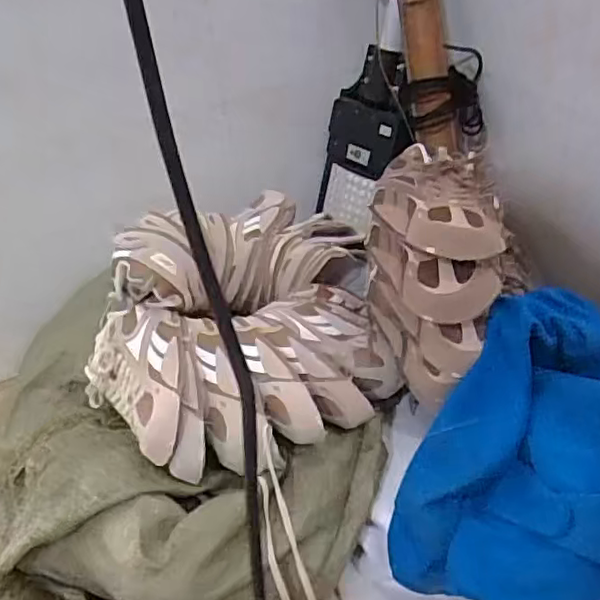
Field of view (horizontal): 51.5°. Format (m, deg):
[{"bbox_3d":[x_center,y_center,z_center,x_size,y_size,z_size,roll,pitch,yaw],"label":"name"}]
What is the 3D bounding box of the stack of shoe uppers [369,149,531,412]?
[{"bbox_3d":[0.163,-0.044,0.785,0.149,0.213,0.216,-5,35,5],"label":"stack of shoe uppers"}]

